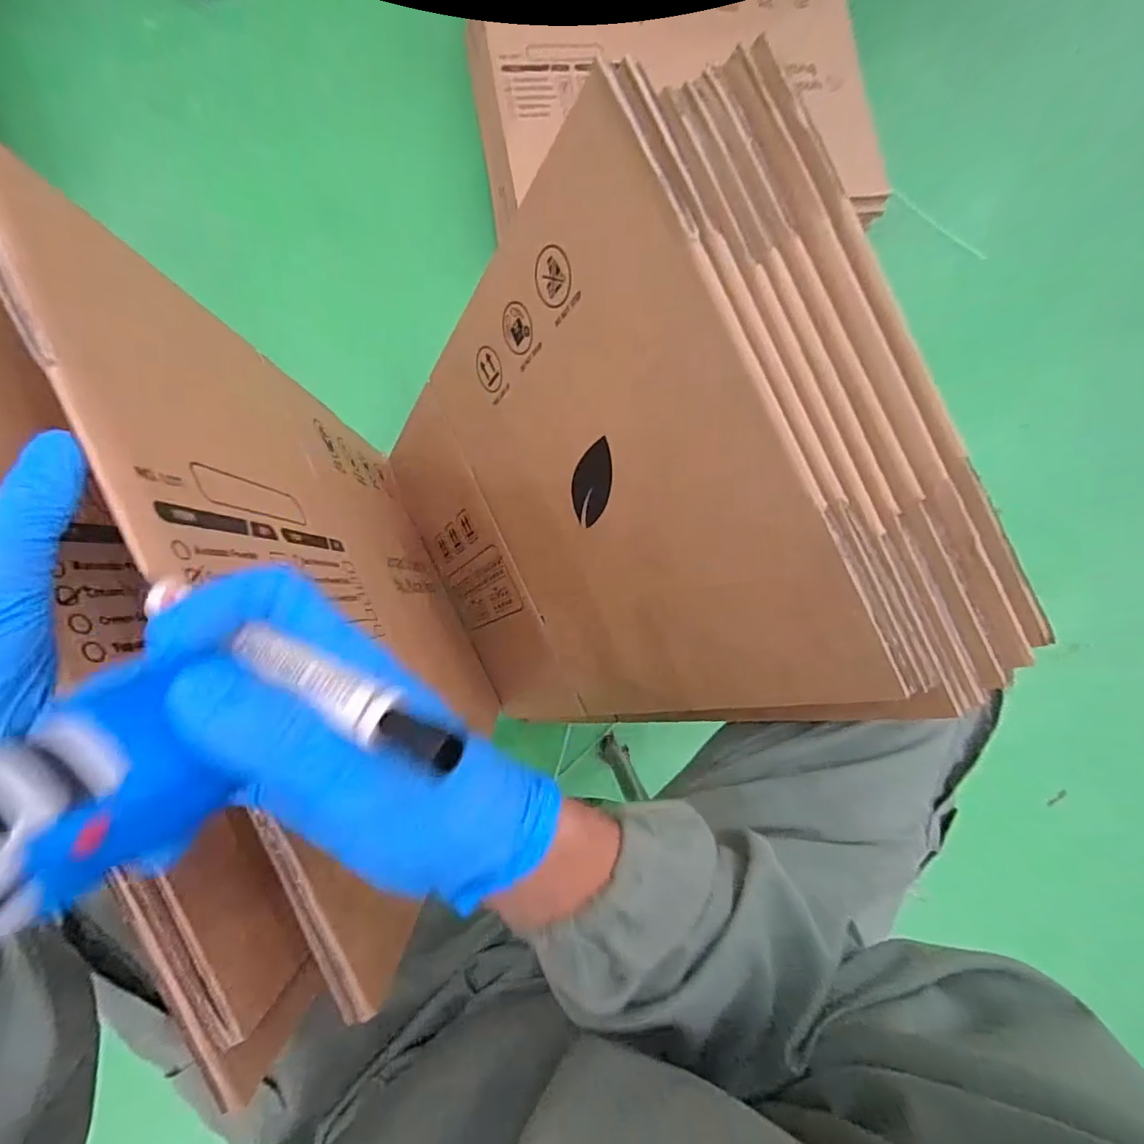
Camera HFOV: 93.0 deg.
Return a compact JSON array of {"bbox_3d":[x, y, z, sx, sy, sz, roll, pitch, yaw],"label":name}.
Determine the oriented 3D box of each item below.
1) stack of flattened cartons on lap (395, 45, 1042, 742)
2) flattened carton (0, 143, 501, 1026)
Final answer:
[{"bbox_3d":[0.021,-0.052,0.552,0.099,0.600,0.444,-26,89,-33],"label":"stack of flattened cartons on lap"},{"bbox_3d":[-0.190,0.002,0.515,0.019,0.581,0.422,-25,89,-3],"label":"flattened carton"}]

